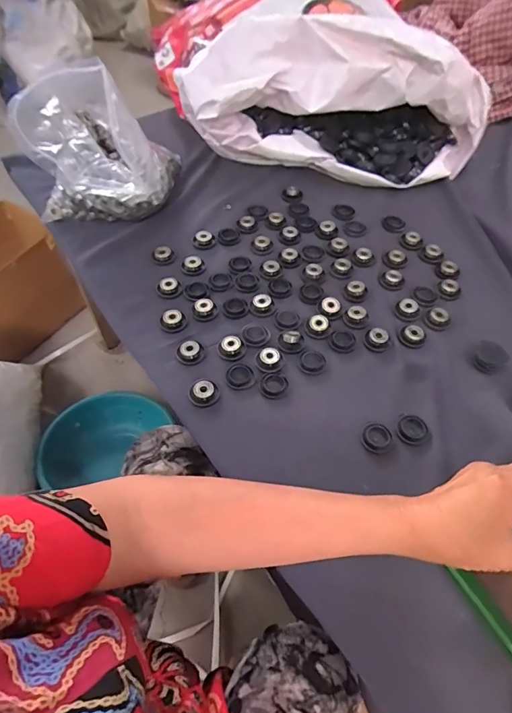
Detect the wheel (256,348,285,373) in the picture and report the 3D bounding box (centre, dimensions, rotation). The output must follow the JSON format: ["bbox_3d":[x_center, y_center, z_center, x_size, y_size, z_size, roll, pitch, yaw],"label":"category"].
[{"bbox_3d":[0.016,0.002,0.512,0.031,0.007,0.032,0,54,-1],"label":"wheel"}]

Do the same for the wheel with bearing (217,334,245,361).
[{"bbox_3d":[-0.029,-0.011,0.520,0.032,0.010,0.032,0,54,-1],"label":"wheel with bearing"}]

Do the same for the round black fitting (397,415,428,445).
[{"bbox_3d":[0.165,0.077,0.471,0.030,0.006,0.032,9,54,6],"label":"round black fitting"}]

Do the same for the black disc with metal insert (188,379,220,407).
[{"bbox_3d":[-0.057,0.039,0.489,0.032,0.010,0.031,0,54,-1],"label":"black disc with metal insert"}]

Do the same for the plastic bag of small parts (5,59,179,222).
[{"bbox_3d":[-0.220,-0.298,0.615,0.199,0.179,0.164,8,54,5],"label":"plastic bag of small parts"}]

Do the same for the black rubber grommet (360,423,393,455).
[{"bbox_3d":[0.126,0.084,0.465,0.031,0.006,0.033,0,54,-1],"label":"black rubber grommet"}]

